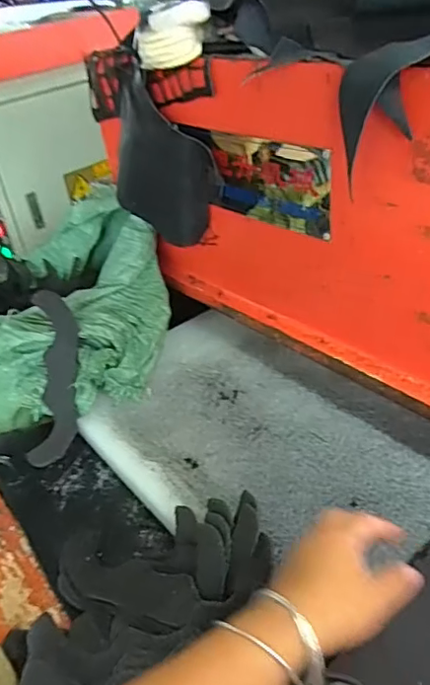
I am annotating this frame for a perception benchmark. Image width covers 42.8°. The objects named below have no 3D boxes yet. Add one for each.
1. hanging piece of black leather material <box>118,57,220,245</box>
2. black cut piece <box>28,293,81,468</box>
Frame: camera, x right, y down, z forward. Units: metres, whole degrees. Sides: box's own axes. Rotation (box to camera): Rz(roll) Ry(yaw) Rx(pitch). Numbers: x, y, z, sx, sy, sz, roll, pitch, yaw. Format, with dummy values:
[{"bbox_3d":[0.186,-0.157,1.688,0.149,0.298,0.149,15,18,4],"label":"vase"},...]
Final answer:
[{"bbox_3d":[-0.070,-0.253,0.787,0.183,0.216,0.031,19,41,30],"label":"hanging piece of black leather material"},{"bbox_3d":[-0.220,0.050,0.757,0.057,0.233,0.030,2,1,10],"label":"black cut piece"}]

